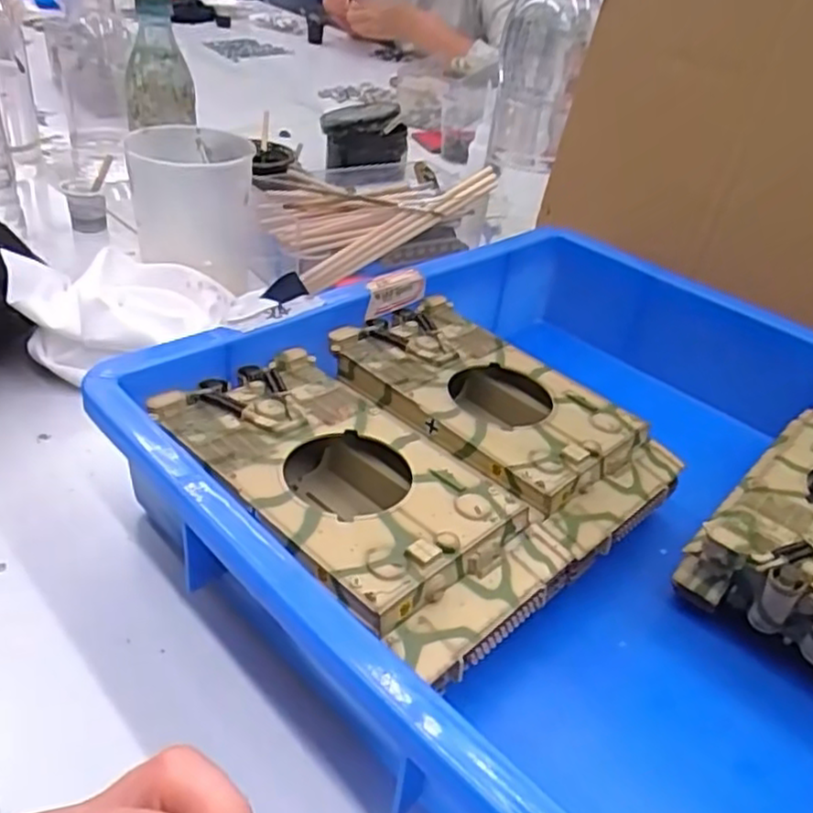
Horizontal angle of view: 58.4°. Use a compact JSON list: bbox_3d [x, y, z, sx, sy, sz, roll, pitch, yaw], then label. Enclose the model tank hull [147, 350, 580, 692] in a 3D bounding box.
[{"bbox_3d":[-0.026,0.049,0.326,0.179,0.063,0.106,29,40,27],"label":"model tank hull"}]

